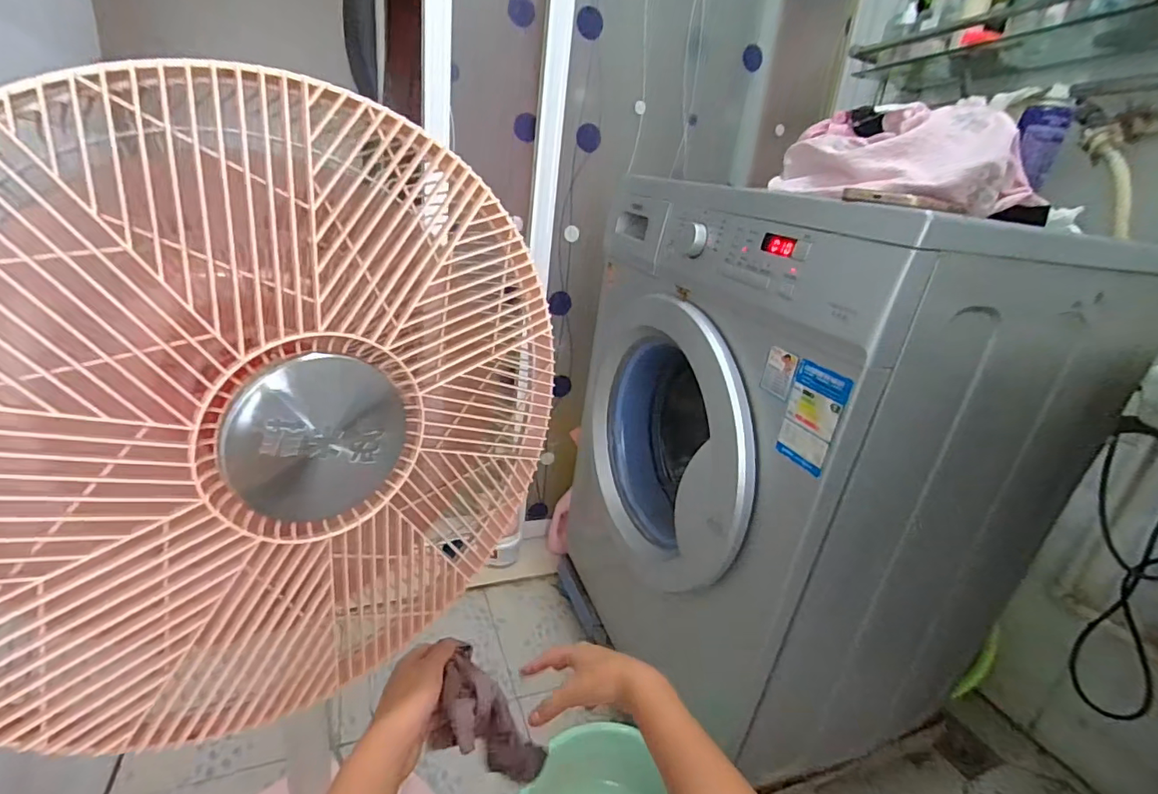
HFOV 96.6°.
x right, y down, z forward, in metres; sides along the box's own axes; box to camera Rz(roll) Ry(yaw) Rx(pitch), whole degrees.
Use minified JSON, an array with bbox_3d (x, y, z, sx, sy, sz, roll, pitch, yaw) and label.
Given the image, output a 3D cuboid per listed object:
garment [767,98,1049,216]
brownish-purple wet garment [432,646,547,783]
[{"bbox_3d":[0.347,-0.264,0.570,0.171,0.098,0.225,-1,21,-22],"label":"garment"},{"bbox_3d":[-0.083,0.333,0.503,0.064,0.187,0.054,-35,36,-18],"label":"brownish-purple wet garment"}]

